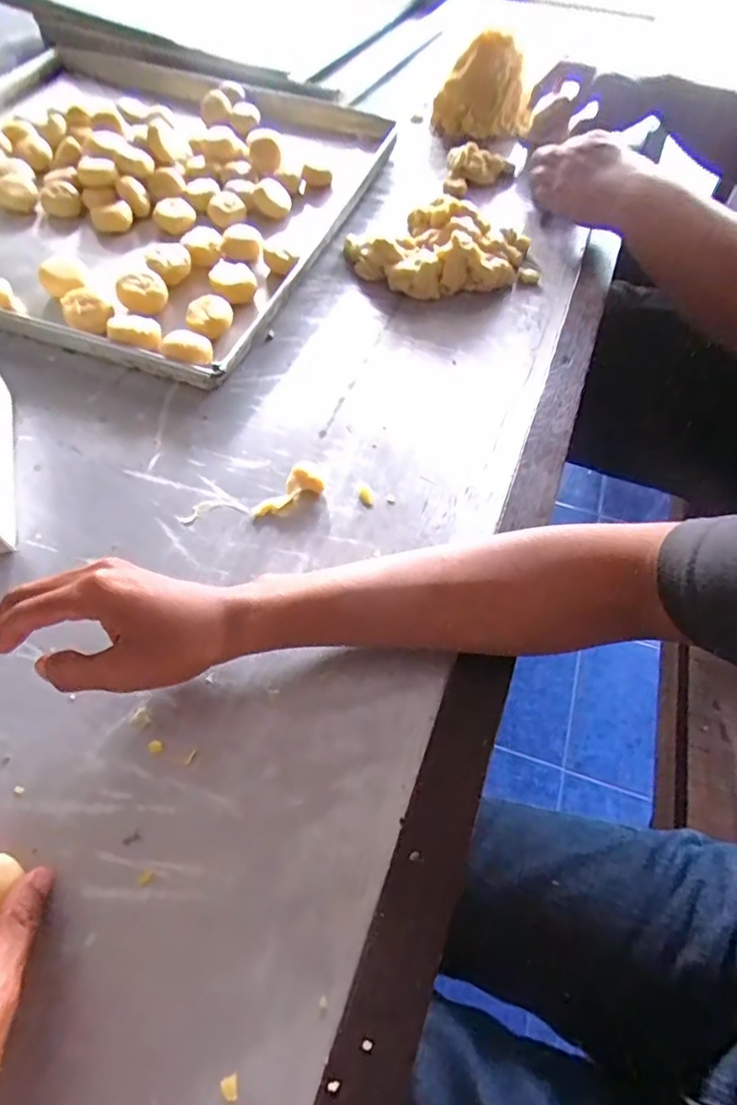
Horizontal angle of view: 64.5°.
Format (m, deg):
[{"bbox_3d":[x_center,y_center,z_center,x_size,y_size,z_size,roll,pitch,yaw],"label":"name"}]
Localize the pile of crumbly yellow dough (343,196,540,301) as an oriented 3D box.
[{"bbox_3d":[0.074,-0.310,0.591,0.185,0.042,0.119,-9,58,-9],"label":"pile of crumbly yellow dough"}]

